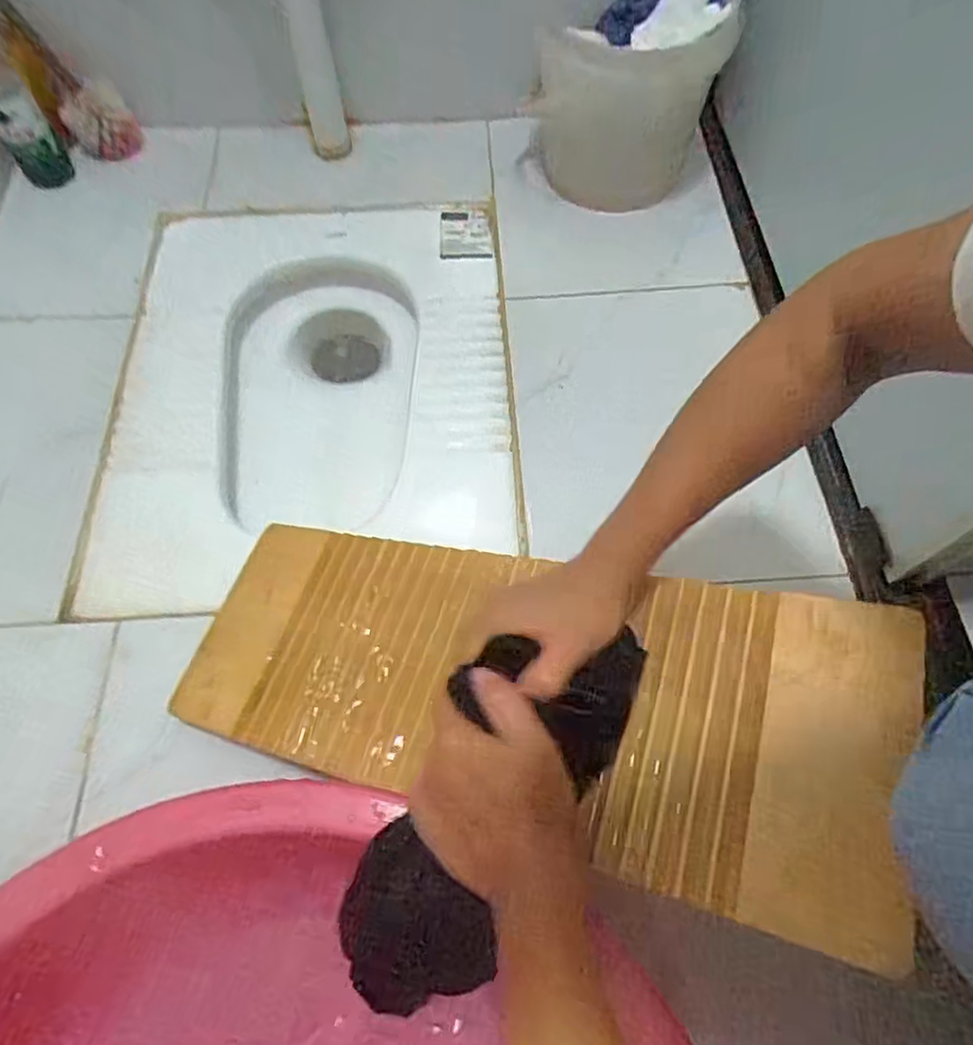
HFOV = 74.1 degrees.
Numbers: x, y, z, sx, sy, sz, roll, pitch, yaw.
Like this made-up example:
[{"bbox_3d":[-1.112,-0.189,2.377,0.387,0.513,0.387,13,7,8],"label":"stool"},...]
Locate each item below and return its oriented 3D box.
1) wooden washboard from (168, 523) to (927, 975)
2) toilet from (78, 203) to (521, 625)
[{"bbox_3d":[-0.002,0.113,0.474,0.526,0.032,0.197,5,59,27],"label":"wooden washboard"},{"bbox_3d":[-0.203,-0.167,0.829,0.455,0.157,0.528,-2,62,-1],"label":"toilet"}]

